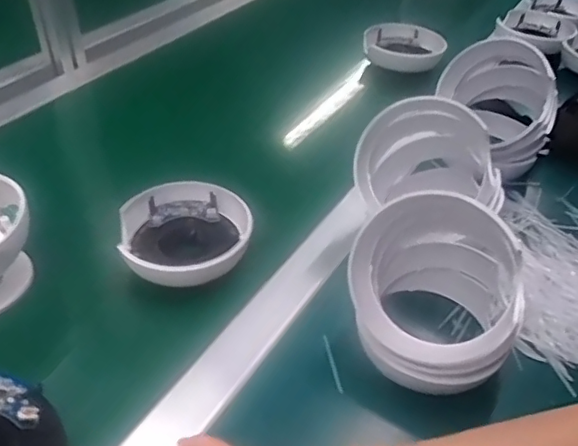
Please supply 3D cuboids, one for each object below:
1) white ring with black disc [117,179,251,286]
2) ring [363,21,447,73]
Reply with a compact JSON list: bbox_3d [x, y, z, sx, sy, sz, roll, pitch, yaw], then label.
[{"bbox_3d":[-0.094,0.010,0.505,0.114,0.033,0.113,1,42,-1],"label":"white ring with black disc"},{"bbox_3d":[0.170,-0.262,0.831,0.116,0.039,0.121,1,42,-1],"label":"ring"}]

